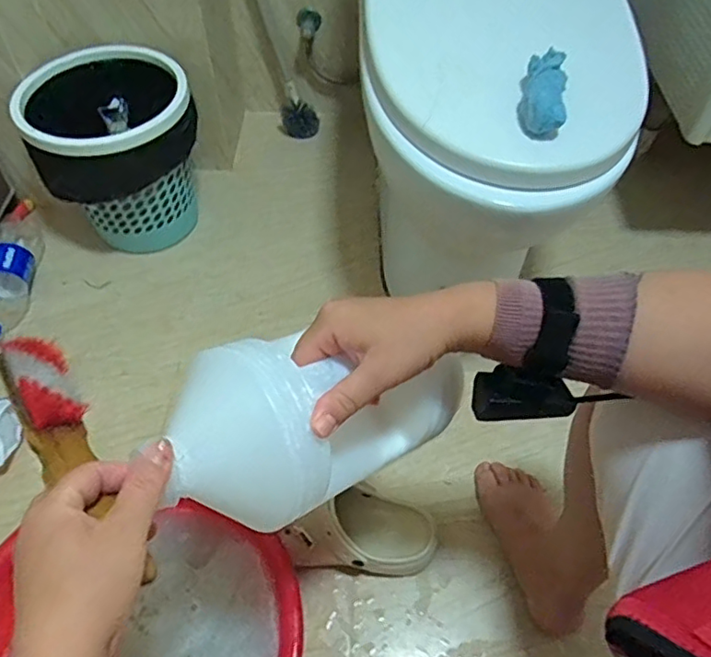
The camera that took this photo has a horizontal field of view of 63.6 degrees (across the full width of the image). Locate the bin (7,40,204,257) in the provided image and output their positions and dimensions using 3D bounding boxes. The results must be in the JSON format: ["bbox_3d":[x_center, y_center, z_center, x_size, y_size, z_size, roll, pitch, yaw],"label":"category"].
[{"bbox_3d":[-0.409,-0.308,1.019,0.262,0.296,0.216,-19,56,-15],"label":"bin"}]

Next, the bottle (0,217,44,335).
[{"bbox_3d":[-0.609,-0.095,0.998,0.078,0.065,0.265,-7,56,-7],"label":"bottle"}]

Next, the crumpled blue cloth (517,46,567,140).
[{"bbox_3d":[0.208,-0.256,0.634,0.048,0.042,0.103,11,53,7],"label":"crumpled blue cloth"}]

